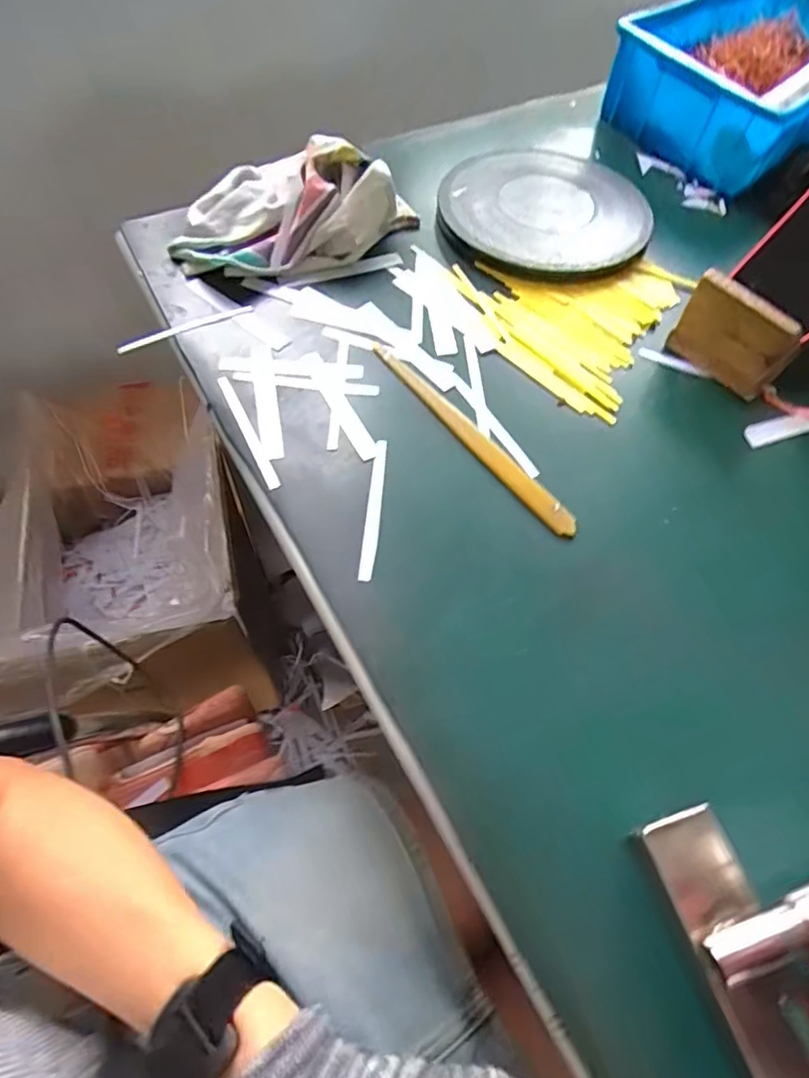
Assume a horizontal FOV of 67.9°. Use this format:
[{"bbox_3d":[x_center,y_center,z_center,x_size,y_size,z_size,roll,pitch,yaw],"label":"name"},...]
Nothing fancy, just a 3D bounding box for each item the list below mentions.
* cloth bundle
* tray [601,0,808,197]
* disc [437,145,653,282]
[{"bbox_3d":[-0.095,-0.279,0.515,0.135,0.067,0.189,37,64,17],"label":"cloth bundle"},{"bbox_3d":[0.381,-0.509,0.667,0.284,0.095,0.211,-37,68,-21],"label":"tray"},{"bbox_3d":[0.135,-0.327,0.586,0.193,0.020,0.219,8,59,2],"label":"disc"}]

